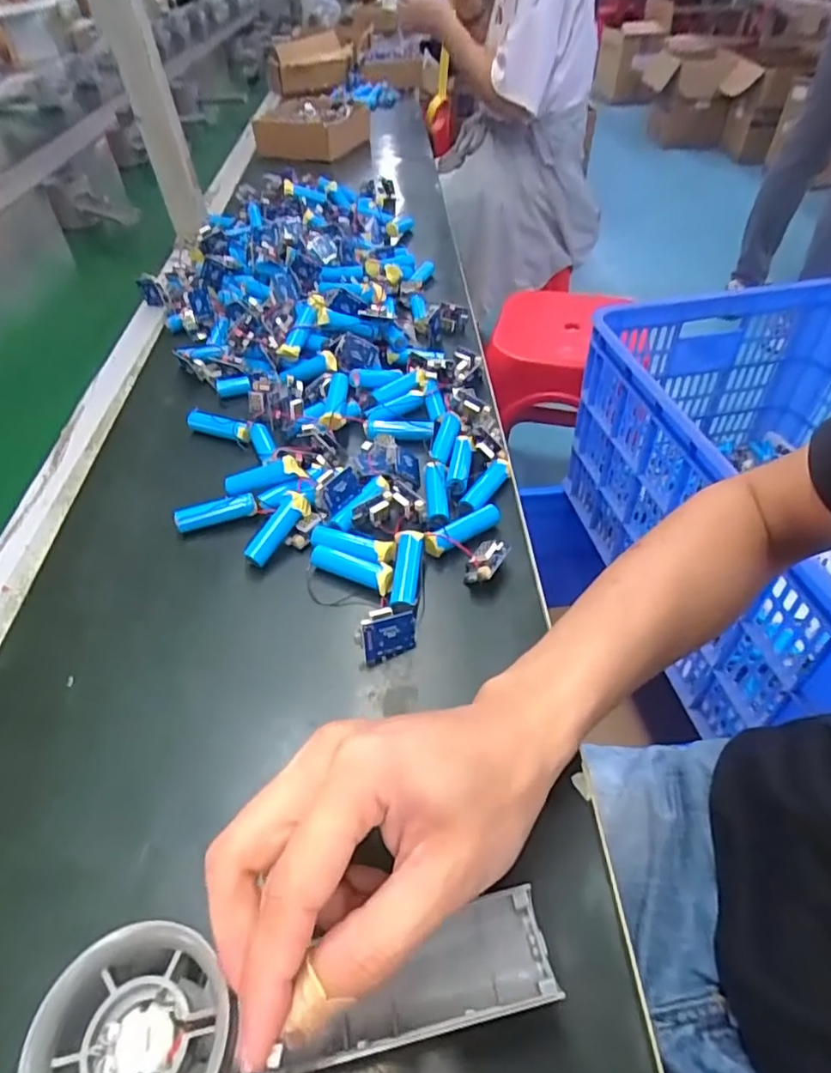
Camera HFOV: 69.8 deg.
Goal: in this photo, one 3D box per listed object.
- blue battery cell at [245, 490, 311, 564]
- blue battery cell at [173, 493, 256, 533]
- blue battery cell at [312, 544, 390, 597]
[{"bbox_3d":[-0.086,-0.005,0.367,0.014,0.013,0.050,29,74,27],"label":"blue battery cell"},{"bbox_3d":[-0.131,-0.016,0.391,0.052,0.016,0.014,-13,47,-11],"label":"blue battery cell"},{"bbox_3d":[-0.038,0.019,0.356,0.054,0.014,0.016,22,50,21],"label":"blue battery cell"}]

